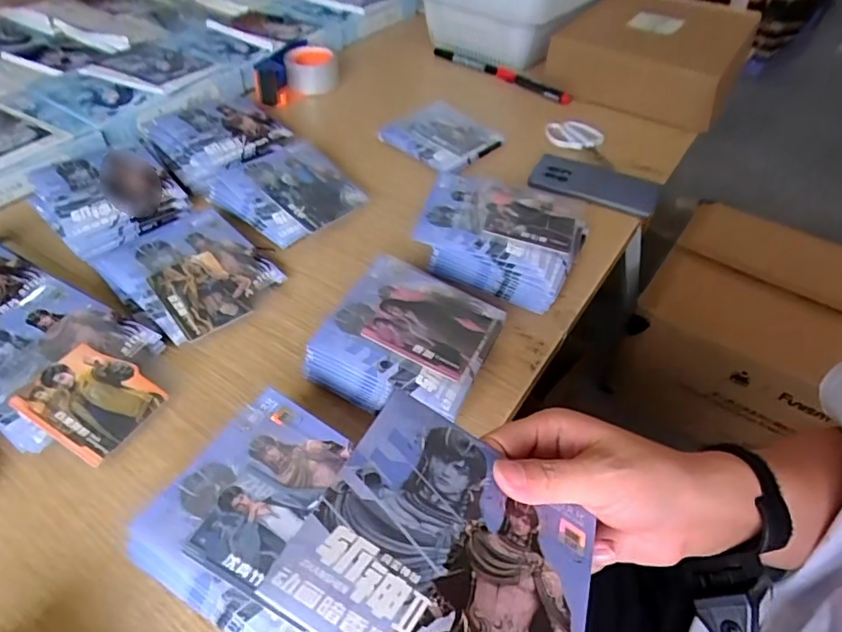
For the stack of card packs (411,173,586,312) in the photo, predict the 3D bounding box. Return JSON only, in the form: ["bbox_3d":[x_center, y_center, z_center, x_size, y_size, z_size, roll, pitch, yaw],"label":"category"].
[{"bbox_3d":[0.084,-0.085,0.598,0.169,0.065,0.134,21,49,16],"label":"stack of card packs"}]

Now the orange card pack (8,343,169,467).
[{"bbox_3d":[-0.272,0.070,0.454,0.091,0.004,0.077,34,54,6],"label":"orange card pack"}]

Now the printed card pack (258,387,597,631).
[{"bbox_3d":[0.018,0.104,0.245,0.126,0.004,0.129,32,35,4],"label":"printed card pack"}]

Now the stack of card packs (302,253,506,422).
[{"bbox_3d":[-0.010,0.027,0.491,0.135,0.062,0.134,20,49,16],"label":"stack of card packs"}]

